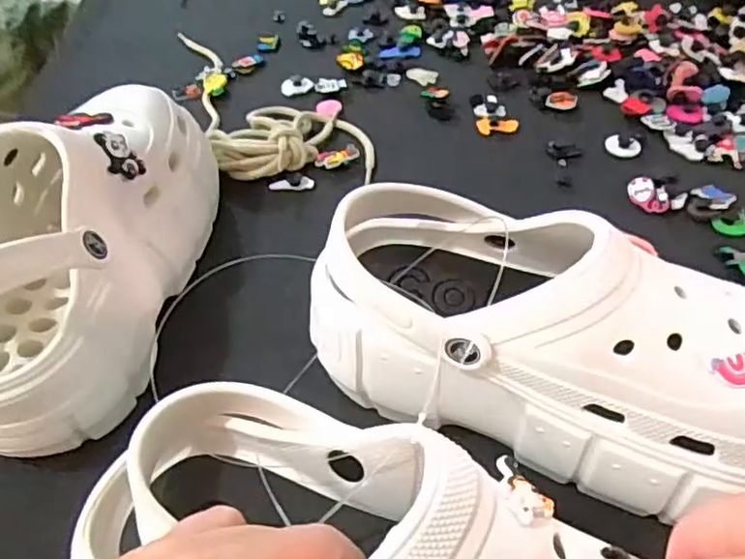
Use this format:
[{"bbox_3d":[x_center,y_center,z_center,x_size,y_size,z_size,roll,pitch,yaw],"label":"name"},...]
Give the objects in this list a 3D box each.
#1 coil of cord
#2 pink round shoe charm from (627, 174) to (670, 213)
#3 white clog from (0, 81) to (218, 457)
[{"bbox_3d":[-0.116,-0.142,0.538,0.274,0.023,0.111,33,58,29],"label":"coil of cord"},{"bbox_3d":[0.191,-0.058,0.448,0.015,0.016,0.030,-34,54,-24],"label":"pink round shoe charm"},{"bbox_3d":[-0.162,-0.023,0.368,0.105,0.117,0.235,-3,47,2],"label":"white clog"}]

